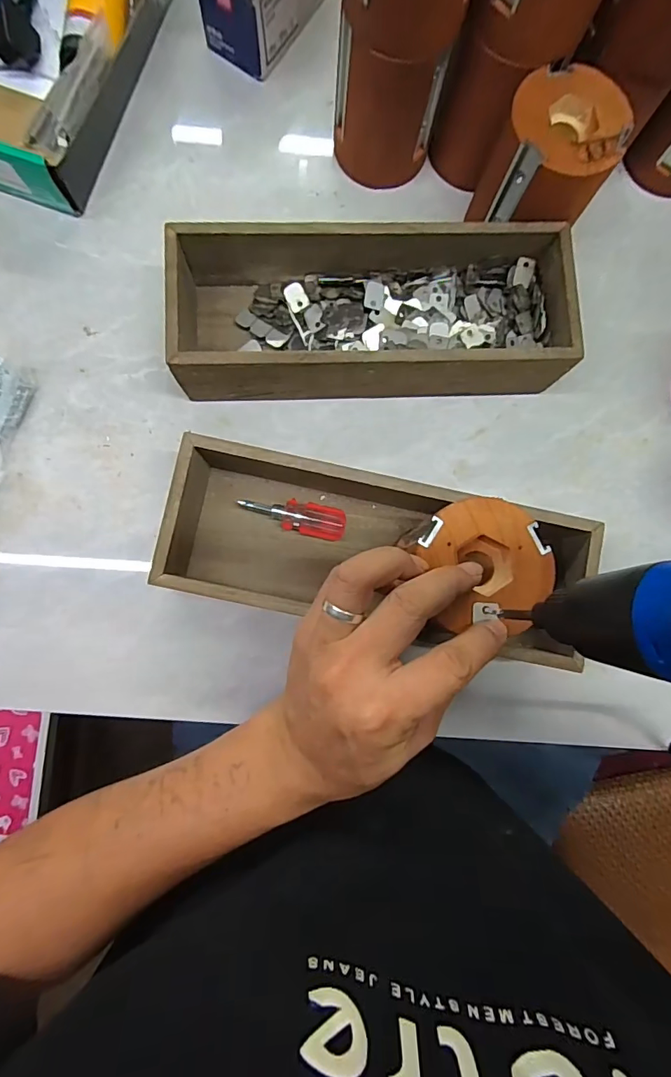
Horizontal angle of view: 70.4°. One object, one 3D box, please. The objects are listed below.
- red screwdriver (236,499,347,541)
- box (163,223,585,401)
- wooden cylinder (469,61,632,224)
[{"bbox_3d":[-0.031,-0.016,0.353,0.076,0.022,0.024,12,84,-2],"label":"red screwdriver"},{"bbox_3d":[0.026,-0.161,0.355,0.279,0.065,0.120,-2,85,-4],"label":"box"},{"bbox_3d":[0.147,-0.261,0.348,0.074,0.099,0.080,0,86,-3],"label":"wooden cylinder"}]

